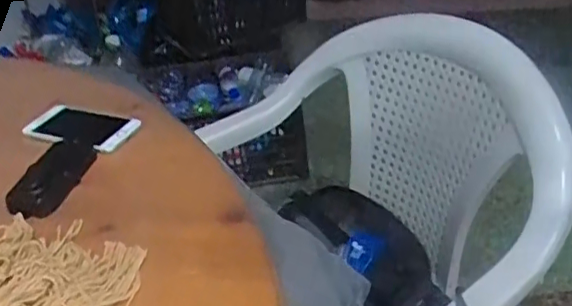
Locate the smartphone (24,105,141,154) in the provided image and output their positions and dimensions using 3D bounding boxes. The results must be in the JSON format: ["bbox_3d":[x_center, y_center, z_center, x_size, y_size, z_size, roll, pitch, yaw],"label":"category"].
[{"bbox_3d":[-0.230,-0.030,0.666,0.128,0.013,0.067,12,39,25],"label":"smartphone"}]

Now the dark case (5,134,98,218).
[{"bbox_3d":[-0.235,0.013,0.591,0.058,0.018,0.123,1,35,11],"label":"dark case"}]

